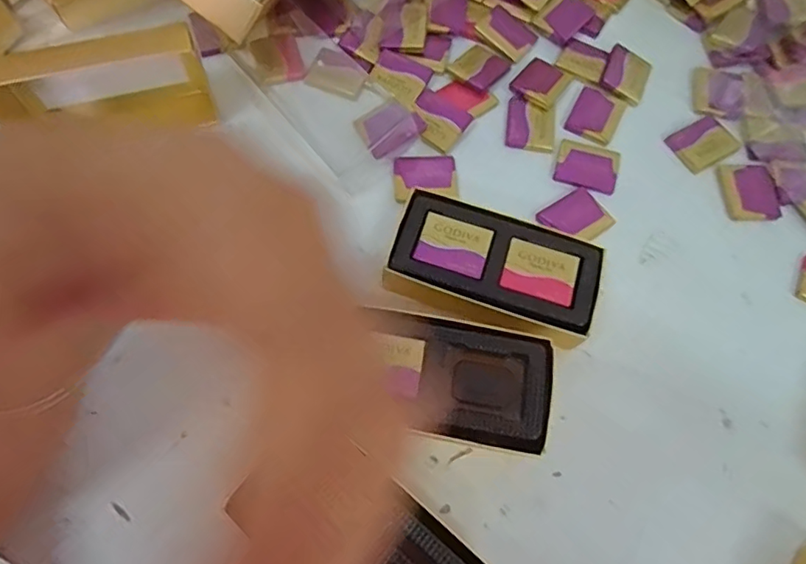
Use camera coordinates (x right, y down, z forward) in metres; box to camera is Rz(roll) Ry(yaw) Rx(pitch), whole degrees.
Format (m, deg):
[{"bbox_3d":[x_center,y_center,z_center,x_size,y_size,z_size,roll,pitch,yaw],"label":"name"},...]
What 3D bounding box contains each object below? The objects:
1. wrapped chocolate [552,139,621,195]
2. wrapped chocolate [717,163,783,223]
[{"bbox_3d":[0.121,-0.077,0.357,0.040,0.004,0.034,15,69,5],"label":"wrapped chocolate"},{"bbox_3d":[0.226,-0.058,0.352,0.037,0.004,0.041,-3,68,-2],"label":"wrapped chocolate"}]

